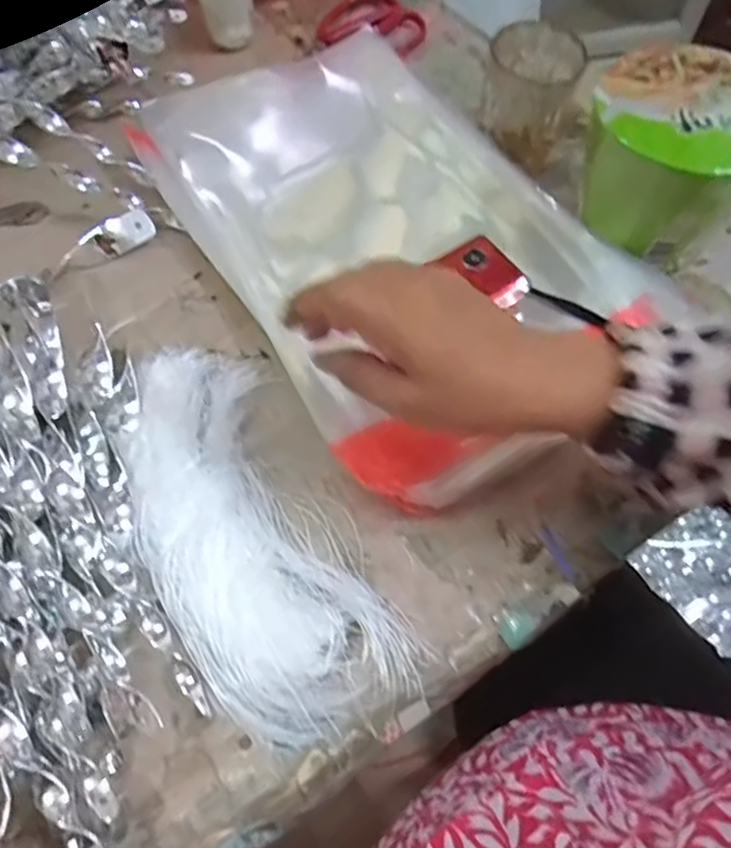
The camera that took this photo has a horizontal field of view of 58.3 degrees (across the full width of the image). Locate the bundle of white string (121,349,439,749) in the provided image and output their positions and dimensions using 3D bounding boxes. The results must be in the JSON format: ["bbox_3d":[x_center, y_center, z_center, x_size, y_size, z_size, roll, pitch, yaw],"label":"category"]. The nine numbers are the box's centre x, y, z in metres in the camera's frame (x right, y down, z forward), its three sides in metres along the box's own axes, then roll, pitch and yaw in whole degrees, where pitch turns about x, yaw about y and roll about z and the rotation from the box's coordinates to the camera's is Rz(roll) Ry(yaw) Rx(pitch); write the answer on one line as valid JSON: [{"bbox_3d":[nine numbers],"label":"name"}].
[{"bbox_3d":[-0.074,0.056,0.390,0.113,0.011,0.253,-25,63,-16],"label":"bundle of white string"}]

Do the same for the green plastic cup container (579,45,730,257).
[{"bbox_3d":[0.217,-0.182,0.469,0.119,0.108,0.109,34,66,18],"label":"green plastic cup container"}]

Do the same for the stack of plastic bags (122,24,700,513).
[{"bbox_3d":[0.000,-0.170,0.519,0.258,0.051,0.434,-29,64,-18],"label":"stack of plastic bags"}]

